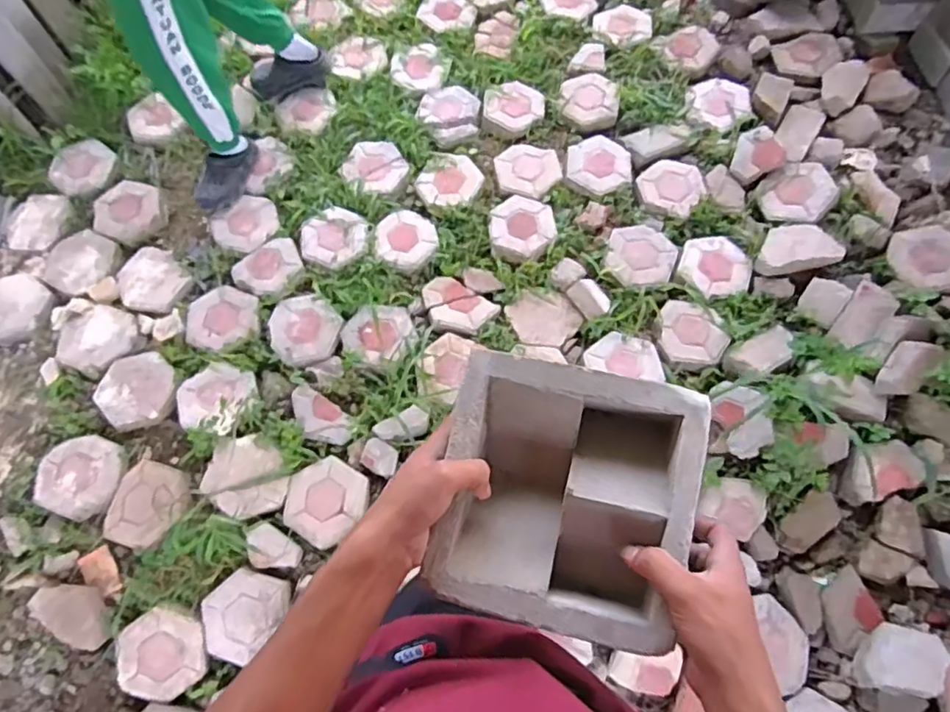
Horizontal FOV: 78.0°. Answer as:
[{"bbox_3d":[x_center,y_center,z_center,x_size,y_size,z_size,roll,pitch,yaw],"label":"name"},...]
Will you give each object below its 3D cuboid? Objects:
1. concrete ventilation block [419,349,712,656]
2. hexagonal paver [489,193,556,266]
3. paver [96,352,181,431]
[{"bbox_3d":[0.071,0.115,0.476,0.189,0.089,0.193,12,70,7],"label":"concrete ventilation block"},{"bbox_3d":[0.141,-0.387,1.732,0.191,0.047,0.218,-5,69,0],"label":"hexagonal paver"},{"bbox_3d":[-0.905,0.088,1.560,0.214,0.044,0.199,41,76,16],"label":"paver"}]

